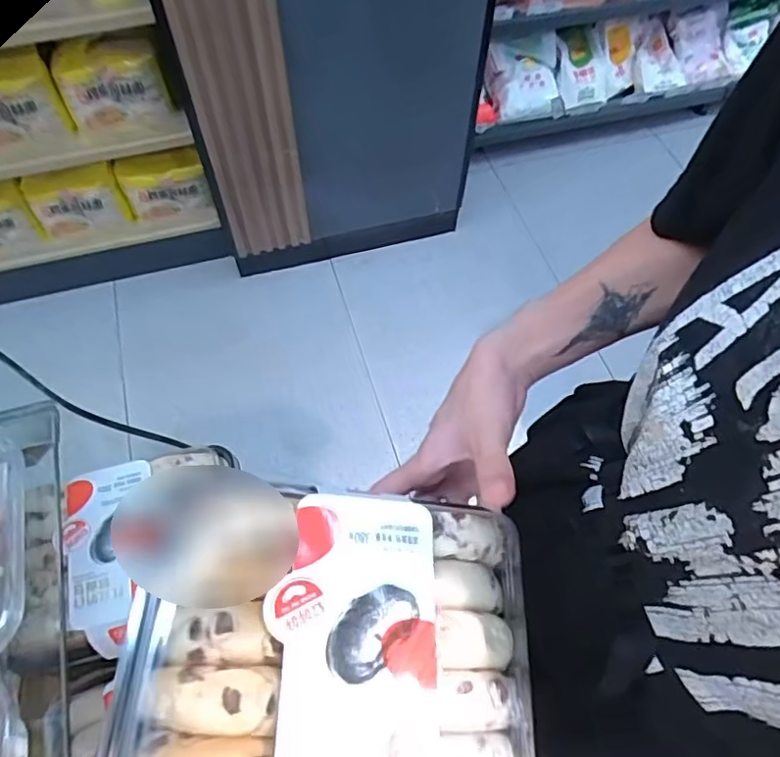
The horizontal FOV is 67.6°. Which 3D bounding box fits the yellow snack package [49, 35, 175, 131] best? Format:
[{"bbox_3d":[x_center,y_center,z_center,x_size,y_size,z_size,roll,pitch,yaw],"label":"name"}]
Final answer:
[{"bbox_3d":[-0.531,-0.558,1.102,0.196,0.158,0.040,-8,60,-6],"label":"yellow snack package"}]

